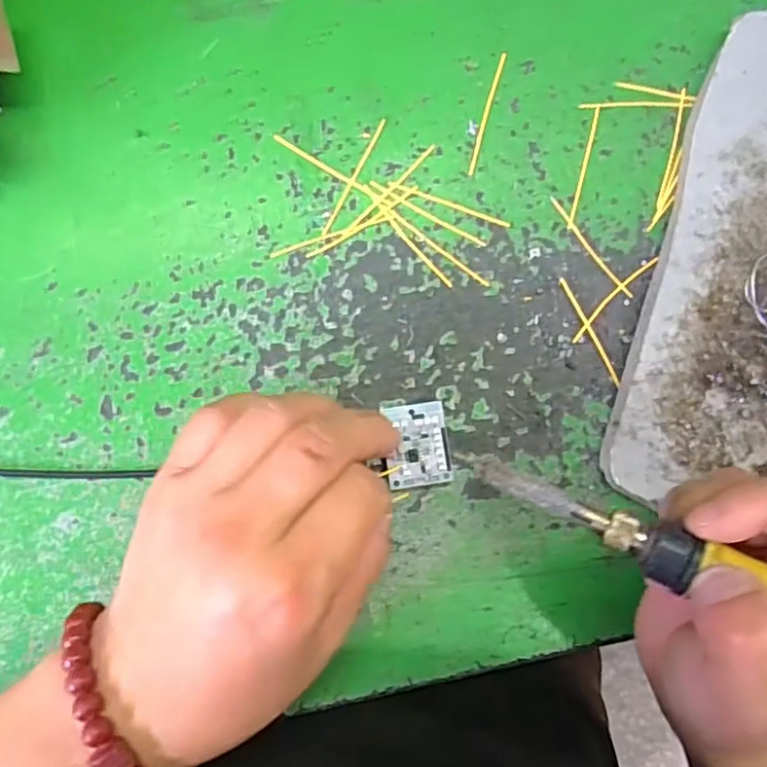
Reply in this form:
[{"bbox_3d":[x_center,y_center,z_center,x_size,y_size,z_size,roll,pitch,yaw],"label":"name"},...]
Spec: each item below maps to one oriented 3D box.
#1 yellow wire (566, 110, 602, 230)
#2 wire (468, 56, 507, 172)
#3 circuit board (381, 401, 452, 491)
[{"bbox_3d":[0.085,-0.091,0.273,0.004,0.004,0.053,15,87,-7],"label":"yellow wire"},{"bbox_3d":[0.043,-0.111,0.267,0.004,0.004,0.053,19,86,-7],"label":"wire"},{"bbox_3d":[0.013,0.025,0.258,0.024,0.006,0.032,-6,89,-8],"label":"circuit board"}]

